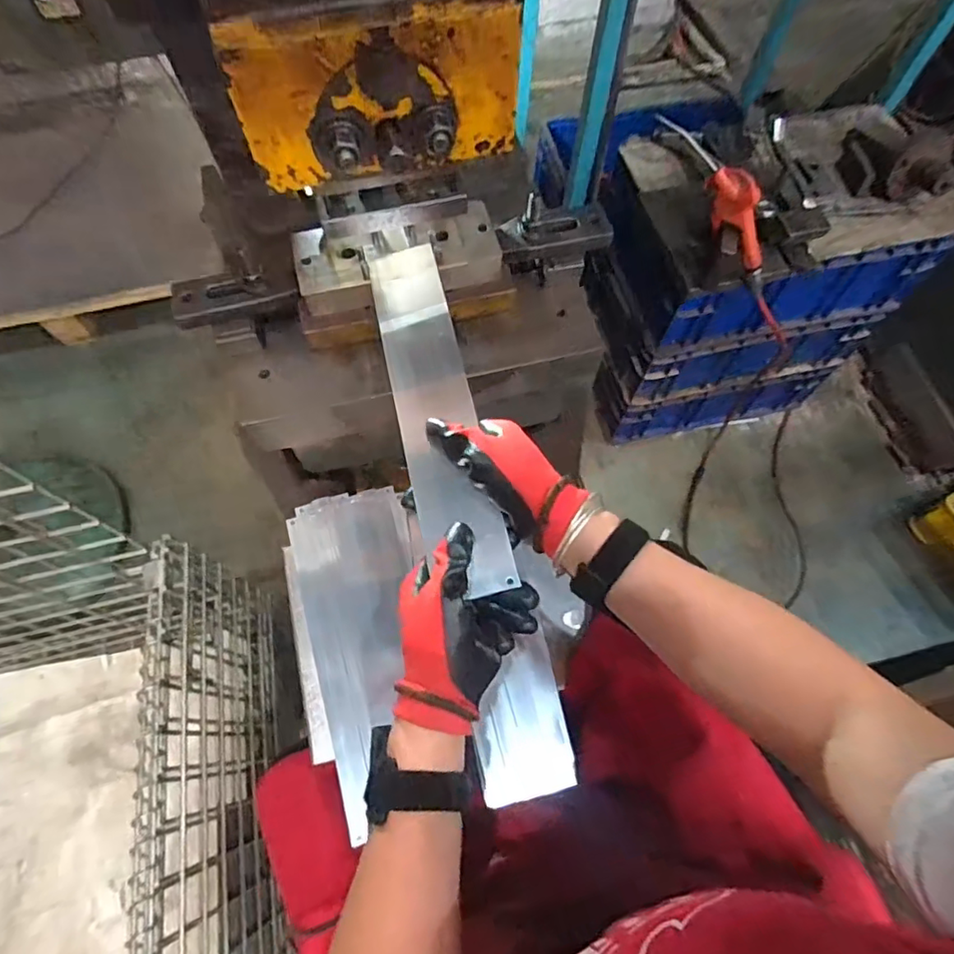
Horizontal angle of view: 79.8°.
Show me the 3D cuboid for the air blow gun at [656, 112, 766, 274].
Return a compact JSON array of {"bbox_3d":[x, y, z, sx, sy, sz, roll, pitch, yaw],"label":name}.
[{"bbox_3d":[0.314,-0.359,0.714,0.031,0.070,0.228,-46,110,-19],"label":"air blow gun"}]

